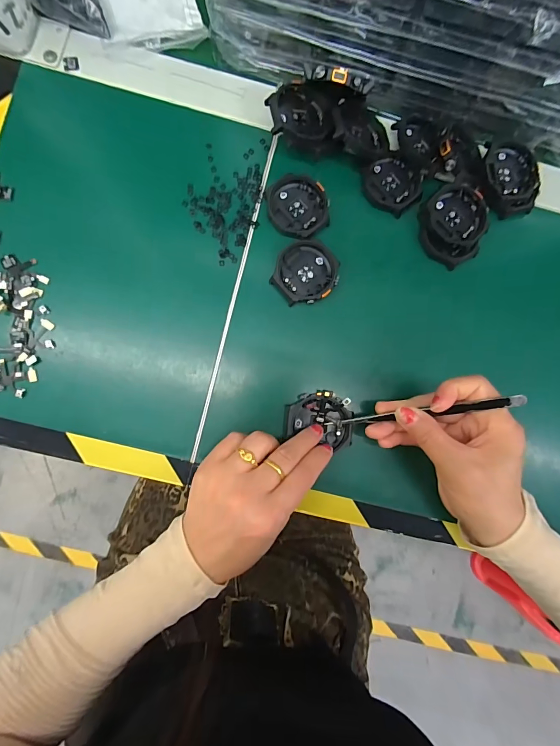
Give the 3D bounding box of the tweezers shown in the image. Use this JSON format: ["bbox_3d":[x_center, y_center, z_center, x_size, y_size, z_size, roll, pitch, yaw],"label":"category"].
[{"bbox_3d":[0.102,0.027,0.255,0.120,0.010,0.007,-11,86,24],"label":"tweezers"}]

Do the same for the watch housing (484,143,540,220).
[{"bbox_3d":[0.194,-0.163,0.308,0.049,0.013,0.055,-13,87,-6],"label":"watch housing"}]

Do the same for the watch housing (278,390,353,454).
[{"bbox_3d":[0.030,0.036,0.283,0.053,0.012,0.043,1,85,-5],"label":"watch housing"}]

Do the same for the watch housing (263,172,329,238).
[{"bbox_3d":[0.015,-0.136,0.300,0.048,0.010,0.053,-11,86,-6],"label":"watch housing"}]

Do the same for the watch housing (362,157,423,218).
[{"bbox_3d":[0.095,-0.159,0.309,0.046,0.011,0.048,0,85,-5],"label":"watch housing"}]

